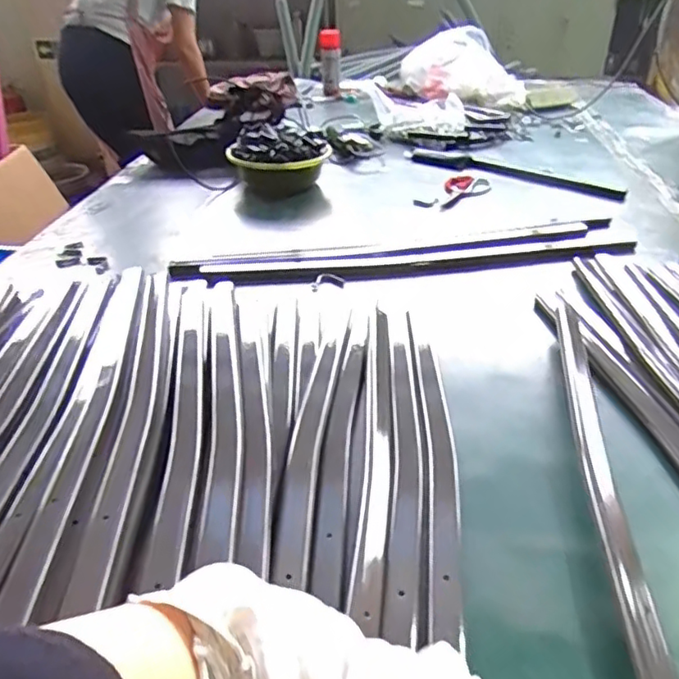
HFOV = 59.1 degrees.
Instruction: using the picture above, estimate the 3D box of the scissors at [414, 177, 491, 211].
[{"bbox_3d":[0.246,-0.307,1.254,0.090,0.013,0.198,21,39,31],"label":"scissors"}]

